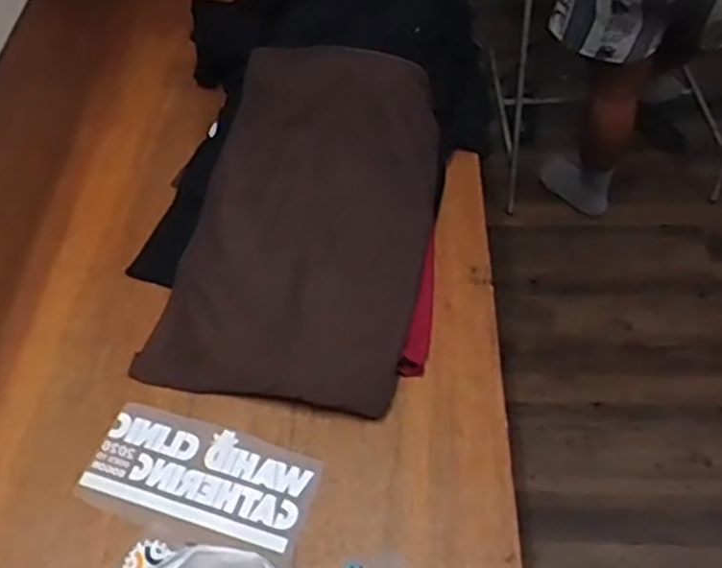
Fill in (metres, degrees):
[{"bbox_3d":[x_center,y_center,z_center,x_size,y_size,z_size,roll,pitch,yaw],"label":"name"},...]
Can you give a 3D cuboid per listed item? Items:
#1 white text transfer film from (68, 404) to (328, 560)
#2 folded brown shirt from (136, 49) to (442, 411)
[{"bbox_3d":[-0.198,0.237,0.881,0.278,0.006,0.136,15,56,14],"label":"white text transfer film"},{"bbox_3d":[-0.074,-0.091,1.011,0.342,0.080,0.520,12,78,11],"label":"folded brown shirt"}]

